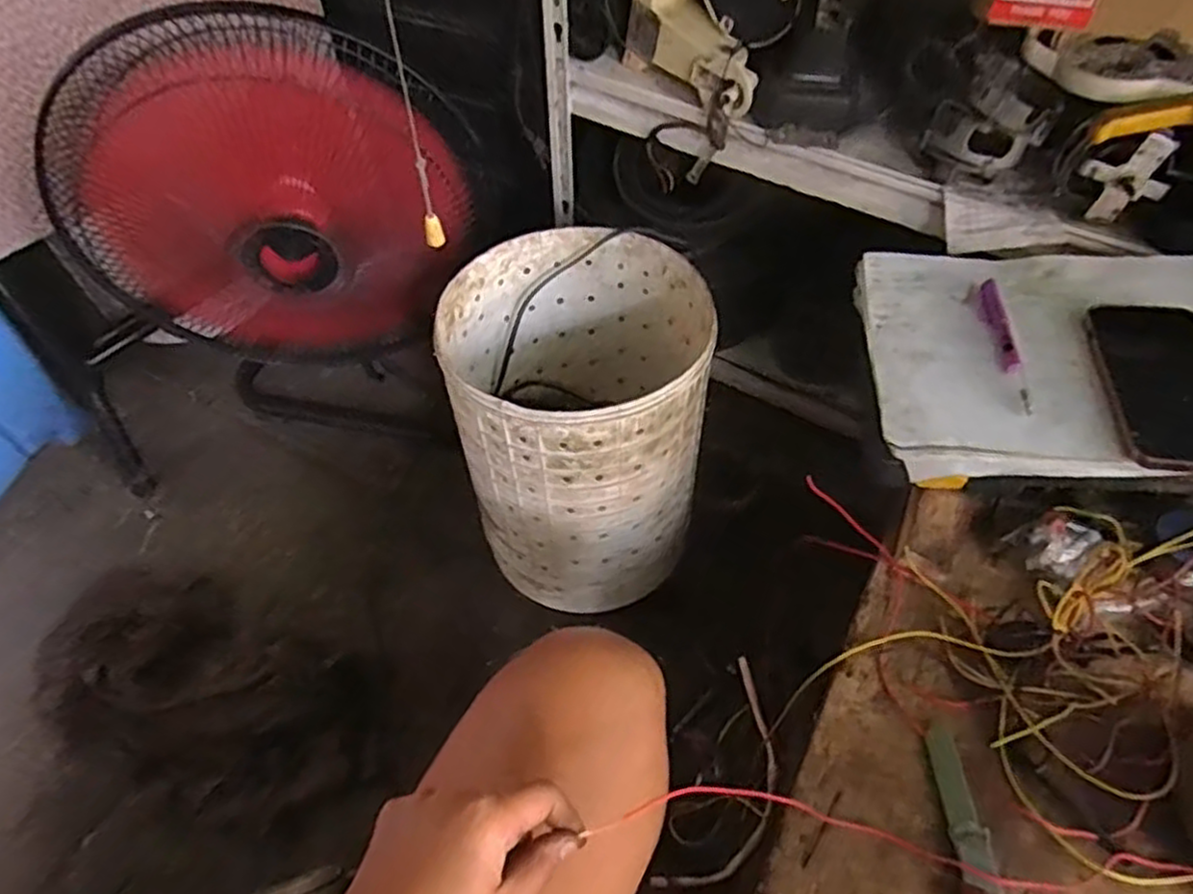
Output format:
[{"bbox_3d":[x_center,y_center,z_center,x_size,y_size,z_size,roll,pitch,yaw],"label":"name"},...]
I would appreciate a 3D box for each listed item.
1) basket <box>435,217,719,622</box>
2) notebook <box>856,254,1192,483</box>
[{"bbox_3d":[-0.021,-0.023,0.782,0.244,0.322,0.274,2,55,1],"label":"basket"},{"bbox_3d":[0.380,-0.080,0.579,0.312,0.019,0.235,1,52,9],"label":"notebook"}]

